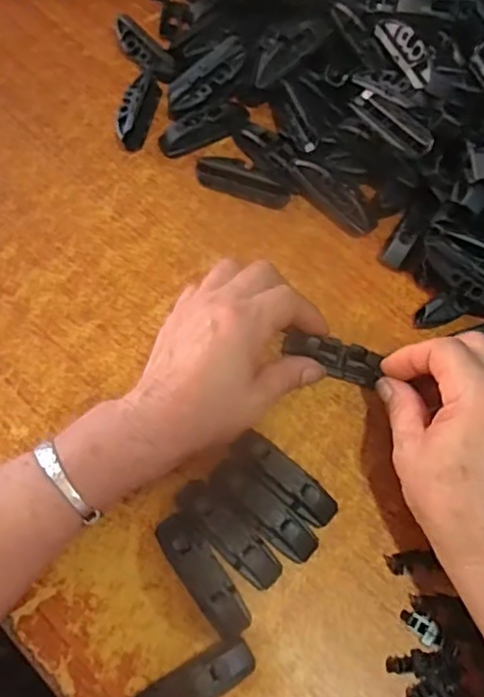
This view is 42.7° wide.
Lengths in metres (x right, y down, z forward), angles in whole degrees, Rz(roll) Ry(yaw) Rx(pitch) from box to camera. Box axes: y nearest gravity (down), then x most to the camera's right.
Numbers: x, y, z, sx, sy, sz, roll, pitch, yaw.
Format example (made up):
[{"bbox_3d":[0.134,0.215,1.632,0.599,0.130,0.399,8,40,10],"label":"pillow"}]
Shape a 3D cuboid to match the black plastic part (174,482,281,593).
[{"bbox_3d":[-0.008,0.107,0.357,0.074,0.018,0.021,42,73,15],"label":"black plastic part"}]

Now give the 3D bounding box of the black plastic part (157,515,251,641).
[{"bbox_3d":[-0.022,0.128,0.349,0.022,0.018,0.074,-32,72,-13],"label":"black plastic part"}]

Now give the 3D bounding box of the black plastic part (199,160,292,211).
[{"bbox_3d":[0.001,-0.122,0.450,0.071,0.021,0.020,27,70,10],"label":"black plastic part"}]

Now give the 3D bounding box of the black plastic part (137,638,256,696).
[{"bbox_3d":[-0.029,0.180,0.326,0.073,0.020,0.021,-29,71,-12],"label":"black plastic part"}]

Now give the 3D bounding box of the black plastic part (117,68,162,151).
[{"bbox_3d":[-0.080,-0.183,0.472,0.020,0.022,0.063,14,68,5],"label":"black plastic part"}]

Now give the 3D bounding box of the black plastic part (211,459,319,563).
[{"bbox_3d":[0.013,0.094,0.363,0.073,0.019,0.023,40,72,14],"label":"black plastic part"}]

